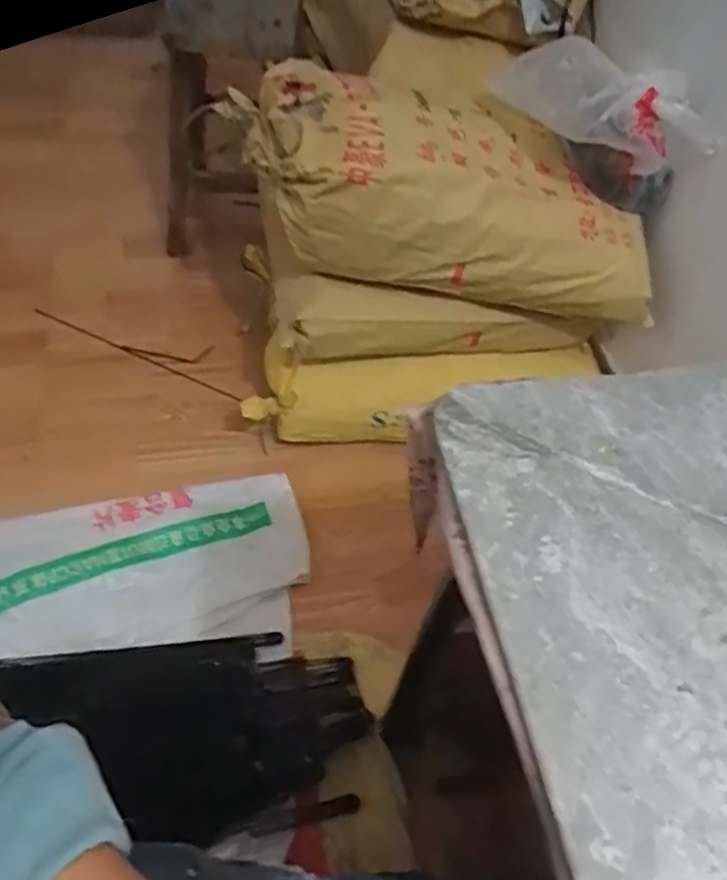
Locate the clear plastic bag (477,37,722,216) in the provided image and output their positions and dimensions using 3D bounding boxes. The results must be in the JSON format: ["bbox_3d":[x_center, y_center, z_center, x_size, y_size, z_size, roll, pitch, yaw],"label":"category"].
[{"bbox_3d":[0.350,-0.491,1.096,0.191,0.198,0.312,-27,60,-23],"label":"clear plastic bag"}]

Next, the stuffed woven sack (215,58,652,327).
[{"bbox_3d":[0.139,-0.365,1.115,0.630,0.227,0.250,13,49,-17],"label":"stuffed woven sack"}]

